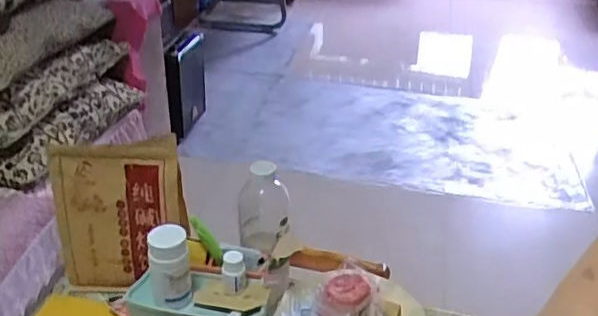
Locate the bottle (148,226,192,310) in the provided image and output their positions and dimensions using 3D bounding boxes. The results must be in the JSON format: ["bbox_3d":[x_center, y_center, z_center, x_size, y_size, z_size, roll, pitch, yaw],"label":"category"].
[{"bbox_3d":[-0.174,0.145,0.800,0.052,0.106,0.053,-5,33,-11],"label":"bottle"}]

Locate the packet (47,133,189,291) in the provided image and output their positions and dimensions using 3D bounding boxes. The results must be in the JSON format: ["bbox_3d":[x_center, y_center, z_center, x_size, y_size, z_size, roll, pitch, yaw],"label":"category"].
[{"bbox_3d":[-0.286,0.097,0.940,0.224,0.256,0.022,-2,21,8],"label":"packet"}]

